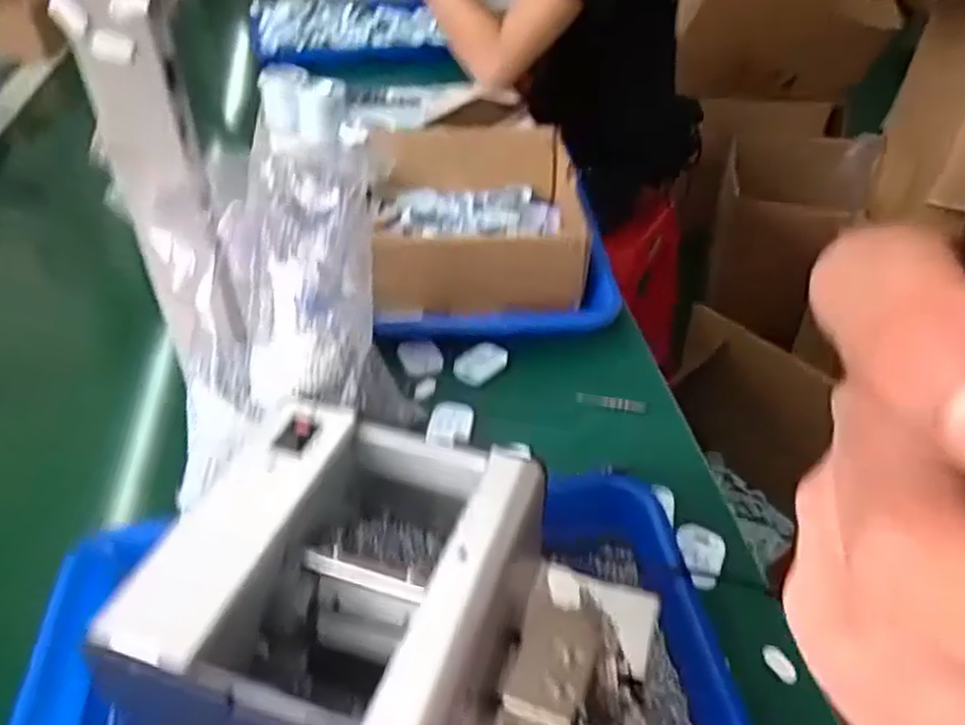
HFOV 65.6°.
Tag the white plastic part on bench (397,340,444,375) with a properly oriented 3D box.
[{"bbox_3d":[-0.046,-0.004,0.573,0.030,0.010,0.034,-23,55,-19],"label":"white plastic part on bench"}]

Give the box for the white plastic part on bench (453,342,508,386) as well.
[{"bbox_3d":[-0.002,0.000,0.570,0.041,0.009,0.034,-26,48,-28],"label":"white plastic part on bench"}]

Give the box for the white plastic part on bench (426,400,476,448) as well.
[{"bbox_3d":[-0.022,0.043,0.523,0.030,0.005,0.043,7,41,7],"label":"white plastic part on bench"}]

